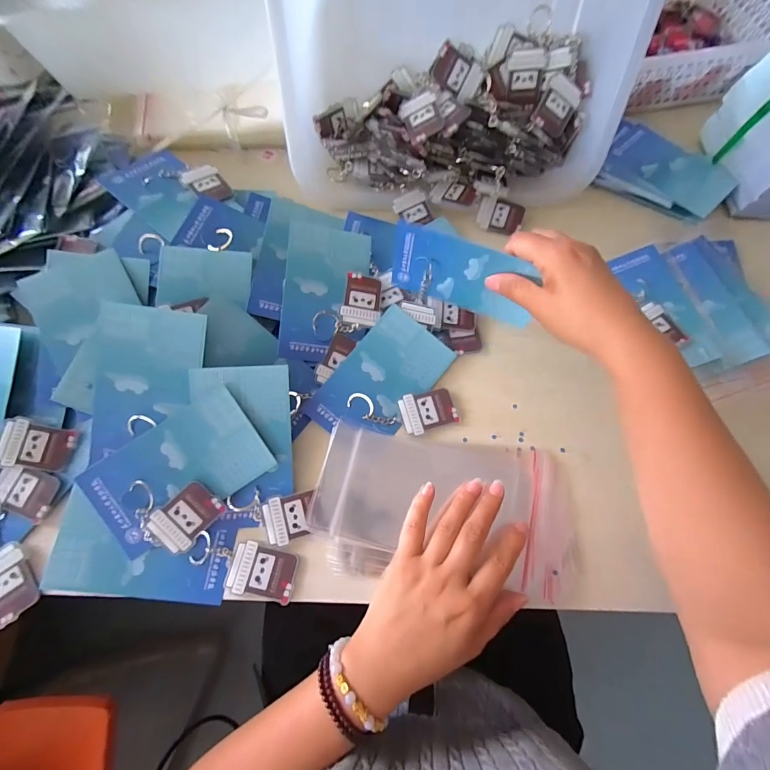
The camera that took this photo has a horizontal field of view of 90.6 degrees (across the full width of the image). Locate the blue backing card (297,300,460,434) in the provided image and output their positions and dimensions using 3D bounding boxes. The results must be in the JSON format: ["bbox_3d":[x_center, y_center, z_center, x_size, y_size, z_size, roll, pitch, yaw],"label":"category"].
[{"bbox_3d":[-0.003,-0.004,0.355,0.078,0.005,0.132,38,79,3],"label":"blue backing card"}]

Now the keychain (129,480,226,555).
[{"bbox_3d":[-0.170,0.098,0.304,0.065,0.004,0.056,40,82,-3],"label":"keychain"}]

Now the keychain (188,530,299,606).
[{"bbox_3d":[-0.112,0.145,0.303,0.082,0.009,0.037,13,71,3],"label":"keychain"}]

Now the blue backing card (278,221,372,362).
[{"bbox_3d":[-0.056,-0.089,0.365,0.078,0.008,0.134,6,79,-16],"label":"blue backing card"}]

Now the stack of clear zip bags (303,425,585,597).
[{"bbox_3d":[0.050,0.104,0.323,0.213,0.021,0.116,7,71,2],"label":"stack of clear zip bags"}]

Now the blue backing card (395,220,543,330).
[{"bbox_3d":[0.068,-0.092,0.333,0.127,0.075,0.011,20,63,7],"label":"blue backing card"}]

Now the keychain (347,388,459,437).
[{"bbox_3d":[0.017,0.025,0.346,0.097,0.012,0.039,-4,71,-3],"label":"keychain"}]

